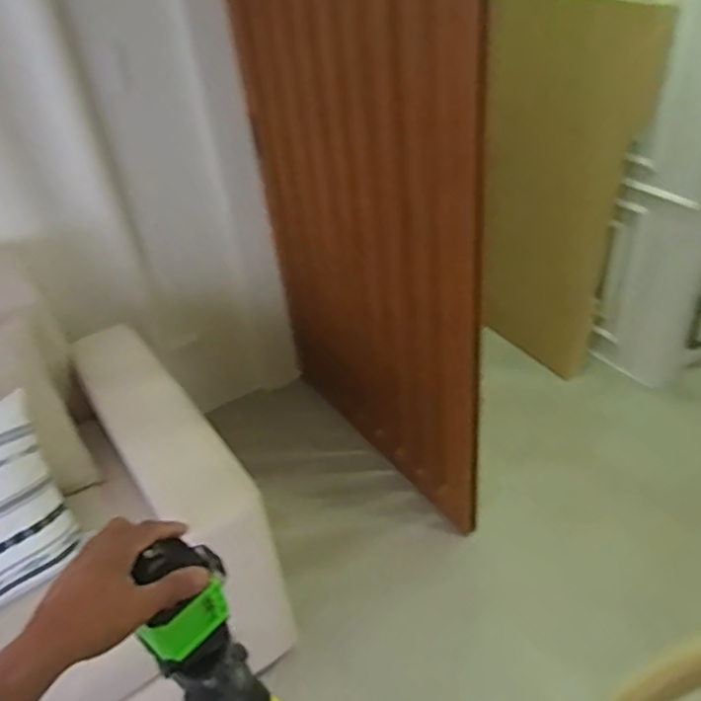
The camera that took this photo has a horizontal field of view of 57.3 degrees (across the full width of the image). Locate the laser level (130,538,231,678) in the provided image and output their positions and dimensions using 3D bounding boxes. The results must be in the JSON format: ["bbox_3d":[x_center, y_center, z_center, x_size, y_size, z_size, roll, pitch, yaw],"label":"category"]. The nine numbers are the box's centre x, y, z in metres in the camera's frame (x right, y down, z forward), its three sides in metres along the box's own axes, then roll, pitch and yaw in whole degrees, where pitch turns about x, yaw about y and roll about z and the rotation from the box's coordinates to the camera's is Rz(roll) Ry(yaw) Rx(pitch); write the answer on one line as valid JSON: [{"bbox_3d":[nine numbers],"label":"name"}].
[{"bbox_3d":[-0.166,0.248,0.641,0.070,0.141,0.099,24,47,34],"label":"laser level"}]

